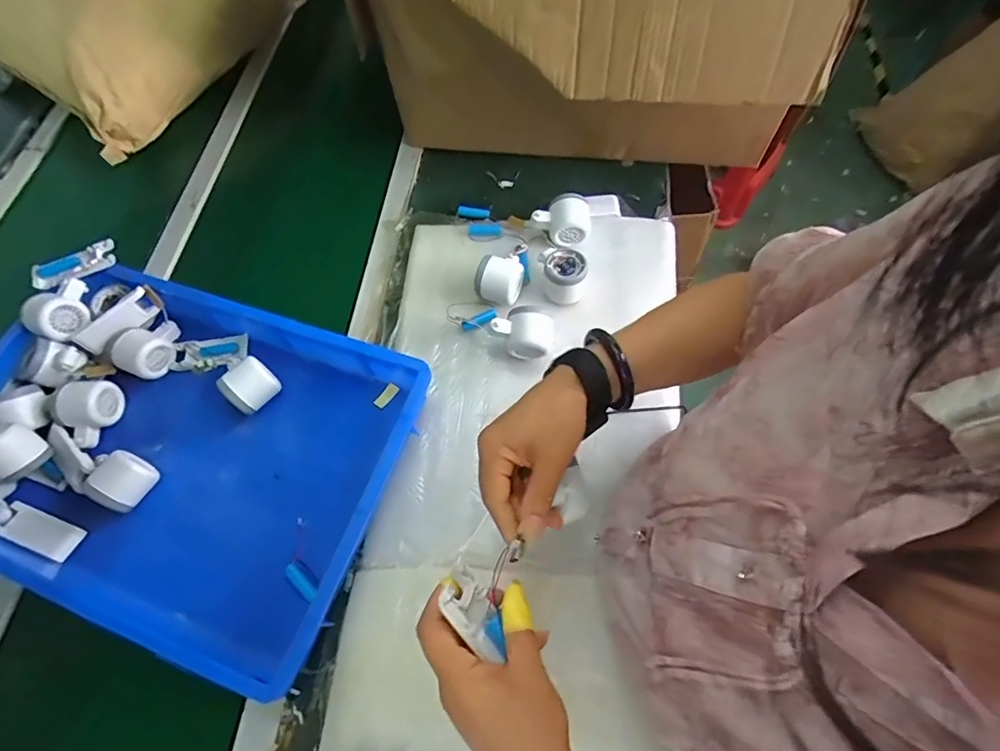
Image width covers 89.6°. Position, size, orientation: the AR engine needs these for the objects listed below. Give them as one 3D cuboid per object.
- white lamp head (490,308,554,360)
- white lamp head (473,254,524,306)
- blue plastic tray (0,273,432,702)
[{"bbox_3d":[0.030,-0.057,0.649,0.079,0.057,0.057,10,65,8],"label":"white lamp head"},{"bbox_3d":[0.000,-0.132,0.678,0.057,0.045,0.066,17,67,11],"label":"white lamp head"},{"bbox_3d":[-0.384,0.086,0.612,0.511,0.079,0.367,17,67,11],"label":"blue plastic tray"}]

